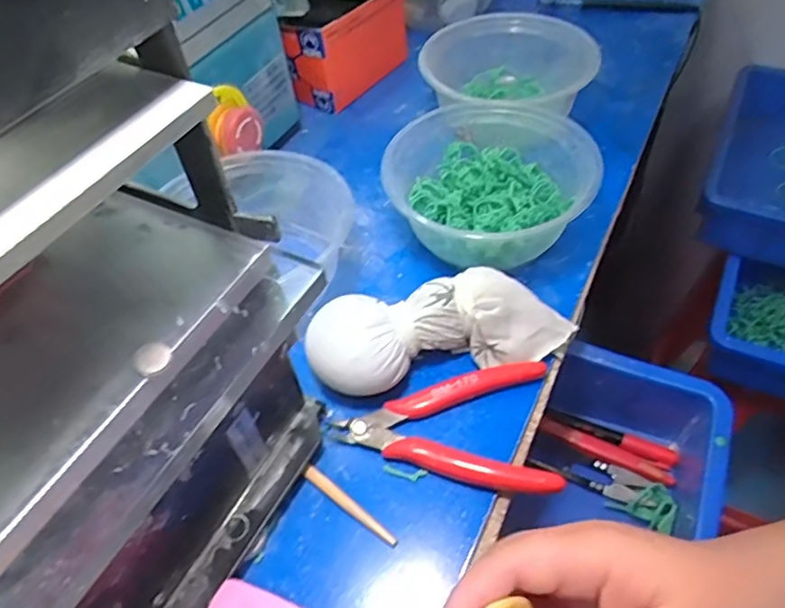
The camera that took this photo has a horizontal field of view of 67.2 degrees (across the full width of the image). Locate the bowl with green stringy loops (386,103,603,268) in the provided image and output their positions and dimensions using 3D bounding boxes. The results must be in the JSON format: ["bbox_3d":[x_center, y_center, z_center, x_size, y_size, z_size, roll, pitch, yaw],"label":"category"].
[{"bbox_3d":[0.066,-0.075,0.405,0.132,0.060,0.127,-3,50,4],"label":"bowl with green stringy loops"}]

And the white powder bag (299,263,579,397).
[{"bbox_3d":[0.029,0.017,0.344,0.151,0.043,0.063,-16,51,-7],"label":"white powder bag"}]

